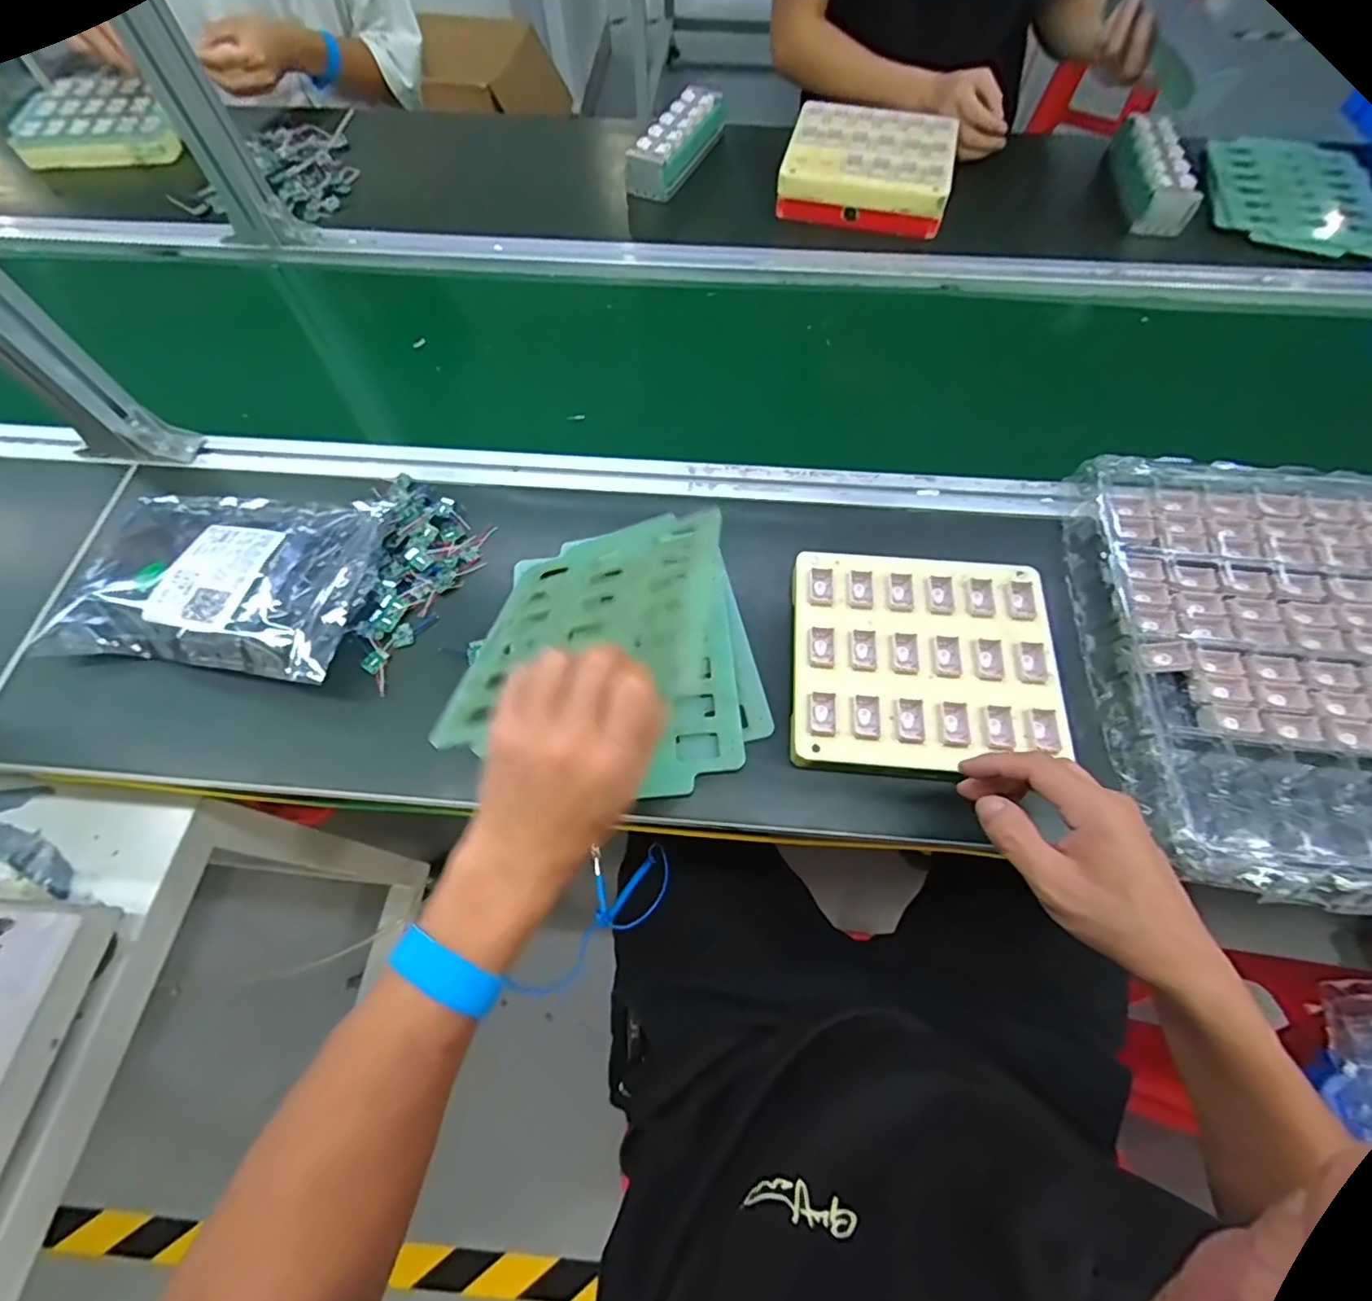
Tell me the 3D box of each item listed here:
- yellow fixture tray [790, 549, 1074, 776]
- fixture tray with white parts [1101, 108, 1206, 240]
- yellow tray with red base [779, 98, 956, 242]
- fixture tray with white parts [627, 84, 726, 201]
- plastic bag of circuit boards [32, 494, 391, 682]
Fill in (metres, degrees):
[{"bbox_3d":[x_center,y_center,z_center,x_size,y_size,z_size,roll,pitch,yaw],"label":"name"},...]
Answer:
[{"bbox_3d":[0.183,0.005,0.464,0.195,0.014,0.177,4,64,4],"label":"yellow fixture tray"},{"bbox_3d":[0.574,-0.598,0.746,0.056,0.070,0.215,4,64,4],"label":"fixture tray with white parts"},{"bbox_3d":[0.229,-0.610,0.756,0.202,0.052,0.174,14,65,9],"label":"yellow tray with red base"},{"bbox_3d":[-0.011,-0.674,0.804,0.060,0.056,0.192,22,67,12],"label":"fixture tray with white parts"},{"bbox_3d":[-0.395,-0.063,0.507,0.250,0.043,0.173,4,64,4],"label":"plastic bag of circuit boards"}]

